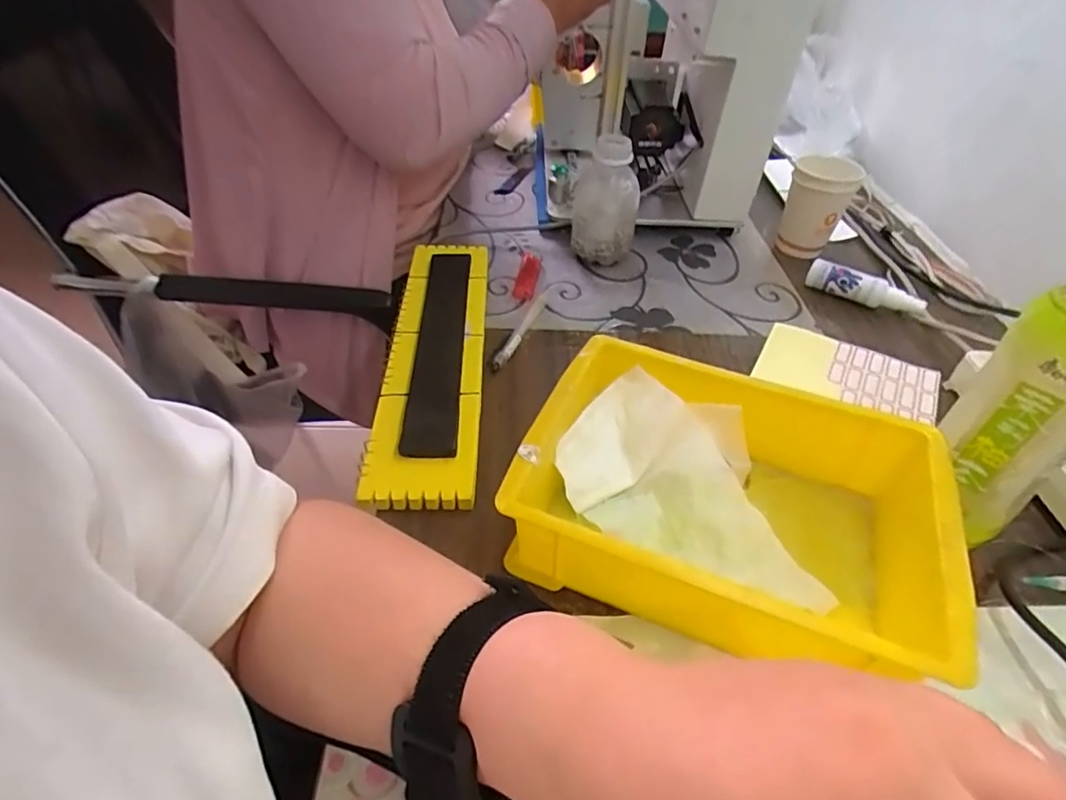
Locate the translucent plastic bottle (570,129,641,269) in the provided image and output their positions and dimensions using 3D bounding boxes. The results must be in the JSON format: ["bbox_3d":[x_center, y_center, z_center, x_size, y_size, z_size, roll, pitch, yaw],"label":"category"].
[{"bbox_3d":[0.080,-0.218,0.626,0.065,0.128,0.081,4,44,0],"label":"translucent plastic bottle"}]

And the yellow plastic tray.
[{"bbox_3d":[0.122,0.063,0.368,0.254,0.071,0.173,18,46,14],"label":"yellow plastic tray"}]

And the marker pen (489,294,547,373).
[{"bbox_3d":[-0.011,-0.069,0.546,0.012,0.011,0.126,18,46,15],"label":"marker pen"}]

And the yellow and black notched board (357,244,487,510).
[{"bbox_3d":[-0.086,-0.048,0.509,0.080,0.016,0.342,1,44,-3],"label":"yellow and black notched board"}]

